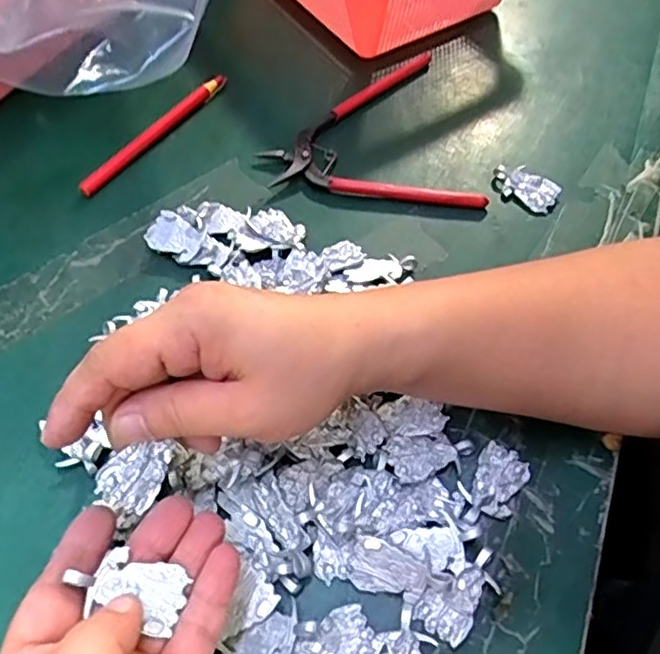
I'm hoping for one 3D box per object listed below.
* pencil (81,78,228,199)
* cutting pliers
[{"bbox_3d":[-0.120,-0.134,0.436,0.013,0.009,0.134,31,61,20],"label":"pencil"},{"bbox_3d":[0.042,-0.149,0.445,0.145,0.010,0.155,11,56,8],"label":"cutting pliers"}]

